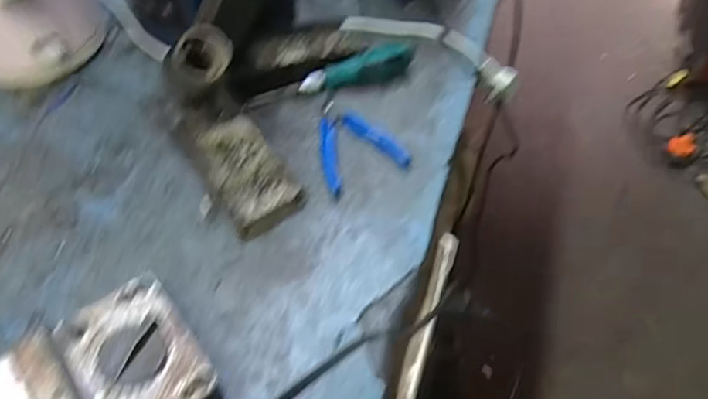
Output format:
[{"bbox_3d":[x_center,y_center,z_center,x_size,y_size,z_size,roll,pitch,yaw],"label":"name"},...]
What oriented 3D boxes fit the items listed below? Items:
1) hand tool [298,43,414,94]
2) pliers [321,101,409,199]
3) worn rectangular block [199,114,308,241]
[{"bbox_3d":[0.006,-0.142,0.569,0.133,0.022,0.032,-24,56,-16],"label":"hand tool"},{"bbox_3d":[-0.005,-0.058,0.516,0.081,0.010,0.105,-22,55,-15],"label":"pliers"},{"bbox_3d":[-0.099,-0.025,0.490,0.067,0.020,0.123,-25,56,-17],"label":"worn rectangular block"}]

